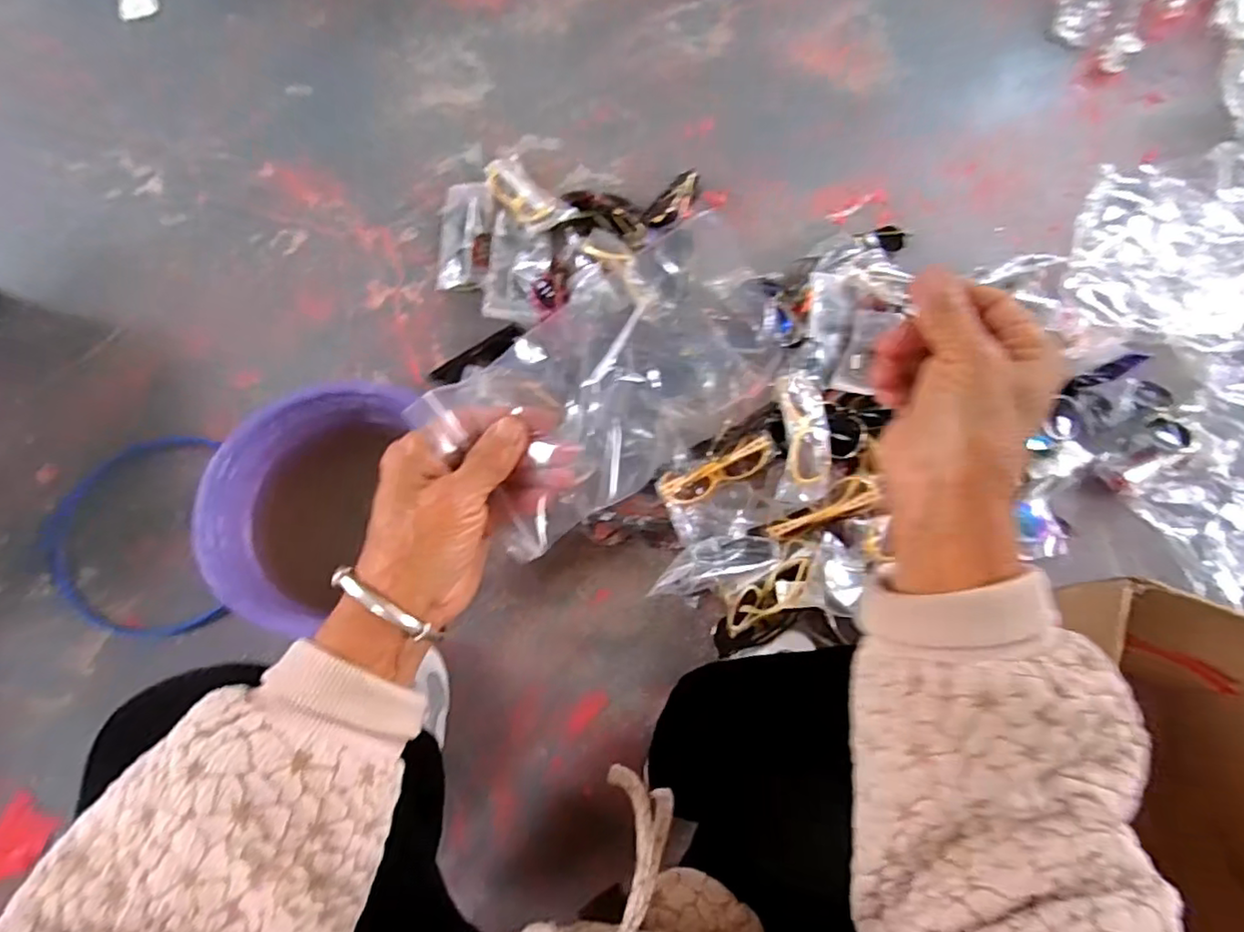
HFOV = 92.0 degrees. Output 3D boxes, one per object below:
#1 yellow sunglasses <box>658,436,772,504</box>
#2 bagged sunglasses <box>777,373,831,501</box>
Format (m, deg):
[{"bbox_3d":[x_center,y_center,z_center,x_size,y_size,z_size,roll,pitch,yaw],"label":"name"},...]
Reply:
[{"bbox_3d":[0.117,0.007,0.753,0.147,0.047,0.045,-21,74,-11],"label":"yellow sunglasses"},{"bbox_3d":[0.226,-0.035,0.746,0.058,0.025,0.155,-1,87,-2],"label":"bagged sunglasses"}]

